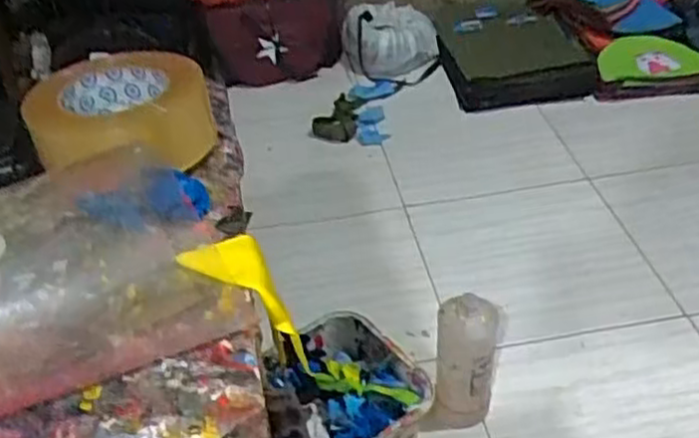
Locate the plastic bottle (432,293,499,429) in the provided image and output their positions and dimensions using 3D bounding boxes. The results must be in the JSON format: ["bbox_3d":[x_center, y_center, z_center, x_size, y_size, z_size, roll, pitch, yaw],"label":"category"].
[{"bbox_3d":[0.165,0.214,1.064,0.082,0.225,0.079,6,41,11],"label":"plastic bottle"}]

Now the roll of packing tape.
[{"bbox_3d":[-0.161,-0.076,0.534,0.107,0.061,0.120,2,40,7],"label":"roll of packing tape"}]

